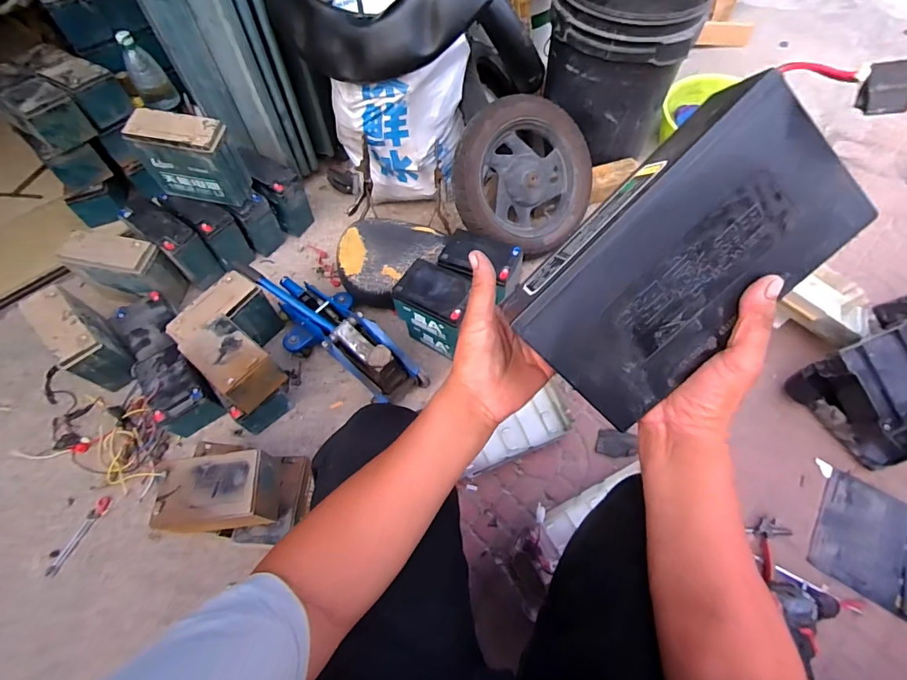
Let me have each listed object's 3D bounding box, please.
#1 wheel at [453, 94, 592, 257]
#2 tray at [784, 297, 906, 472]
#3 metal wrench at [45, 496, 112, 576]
[{"bbox_3d":[0.174,-0.390,1.061,0.068,0.359,0.352,27,98,61],"label":"wheel"},{"bbox_3d":[0.913,0.070,0.880,0.397,0.156,0.249,-25,59,-11],"label":"tray"},{"bbox_3d":[-0.702,0.365,0.820,0.029,0.009,0.143,18,60,16],"label":"metal wrench"}]

